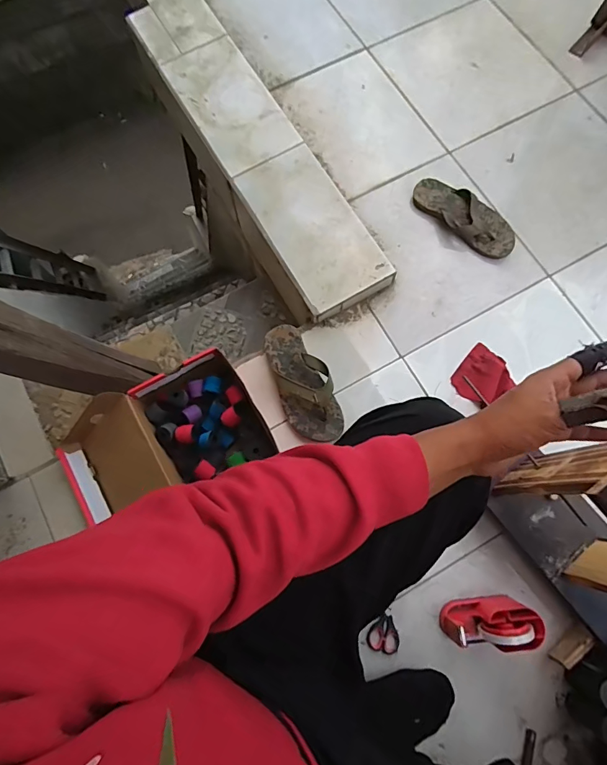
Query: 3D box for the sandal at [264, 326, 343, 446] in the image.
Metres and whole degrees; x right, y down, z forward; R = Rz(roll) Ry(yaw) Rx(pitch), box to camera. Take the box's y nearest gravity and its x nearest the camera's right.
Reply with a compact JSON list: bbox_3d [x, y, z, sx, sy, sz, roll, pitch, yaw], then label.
[{"bbox_3d":[-0.002,-0.003,0.879,0.108,0.045,0.265,-20,75,-4],"label":"sandal"}]

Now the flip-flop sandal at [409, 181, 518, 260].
[{"bbox_3d":[0.383,-0.399,0.991,0.265,0.045,0.102,41,79,11],"label":"flip-flop sandal"}]

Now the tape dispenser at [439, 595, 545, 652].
[{"bbox_3d":[0.325,0.422,0.736,0.147,0.090,0.065,-5,74,0],"label":"tape dispenser"}]

